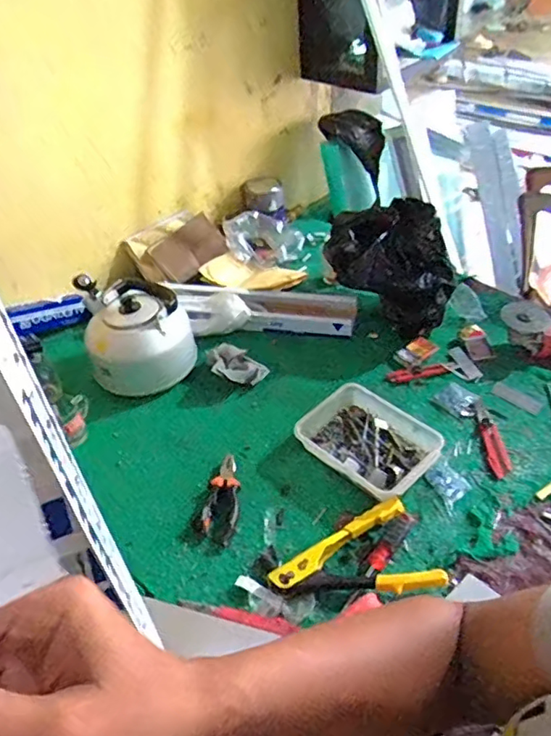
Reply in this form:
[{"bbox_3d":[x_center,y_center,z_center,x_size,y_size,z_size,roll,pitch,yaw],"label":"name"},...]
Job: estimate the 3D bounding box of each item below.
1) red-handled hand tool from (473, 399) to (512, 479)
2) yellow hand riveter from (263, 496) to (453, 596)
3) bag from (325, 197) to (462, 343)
[{"bbox_3d":[0.400,0.126,1.046,0.037,0.011,0.180,-2,41,5],"label":"red-handled hand tool"},{"bbox_3d":[0.111,0.289,0.855,0.240,0.024,0.147,-14,42,-8],"label":"yellow hand riveter"},{"bbox_3d":[0.252,-0.226,1.259,0.293,0.245,0.133,20,48,27],"label":"bag"}]

